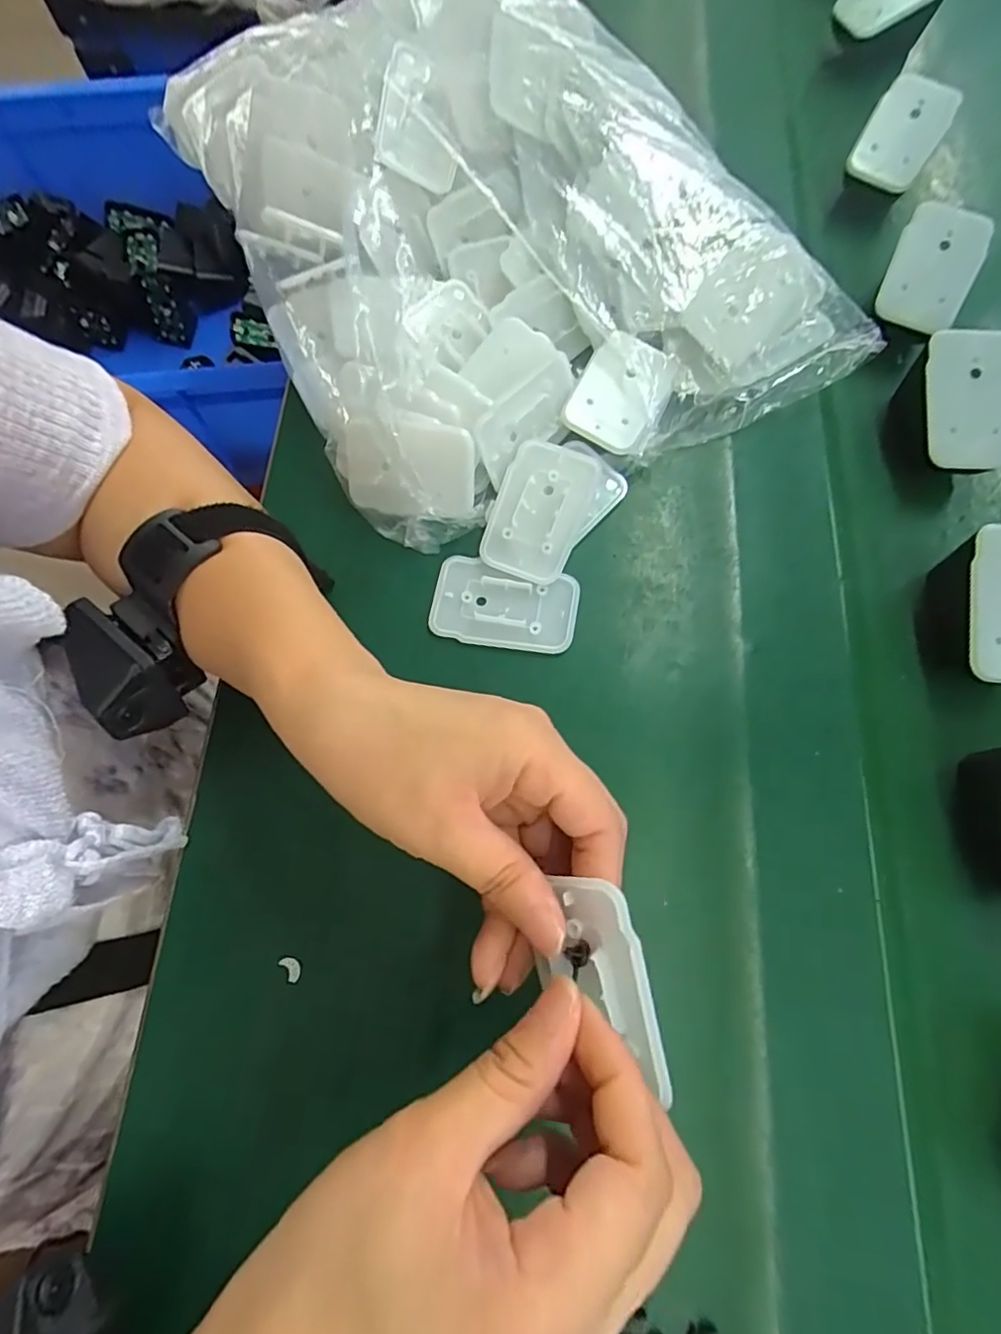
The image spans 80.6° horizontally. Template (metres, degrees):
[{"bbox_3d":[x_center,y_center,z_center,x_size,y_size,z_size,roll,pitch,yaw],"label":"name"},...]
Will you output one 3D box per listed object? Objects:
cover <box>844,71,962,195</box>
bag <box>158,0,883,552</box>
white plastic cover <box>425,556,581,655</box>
[{"bbox_3d":[0.239,-0.316,0.350,0.045,0.016,0.053,24,113,-7],"label":"cover"},{"bbox_3d":[-0.003,-0.236,0.311,0.258,0.075,0.293,-25,74,-6],"label":"bag"},{"bbox_3d":[0.002,-0.030,0.287,0.069,0.004,0.041,11,74,5],"label":"white plastic cover"}]

